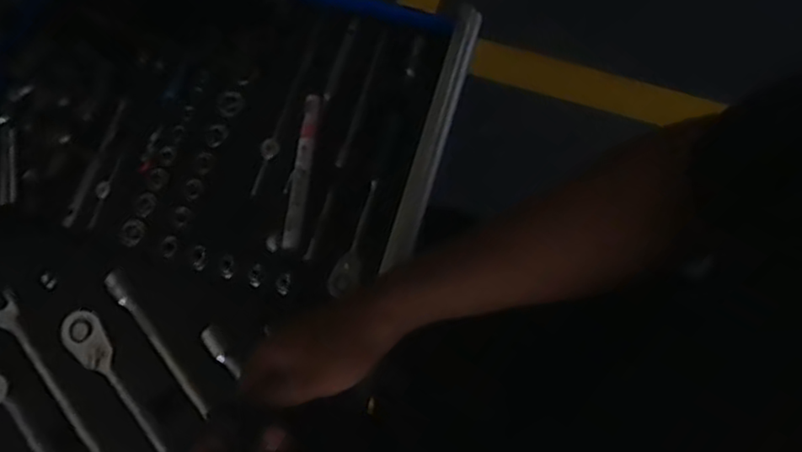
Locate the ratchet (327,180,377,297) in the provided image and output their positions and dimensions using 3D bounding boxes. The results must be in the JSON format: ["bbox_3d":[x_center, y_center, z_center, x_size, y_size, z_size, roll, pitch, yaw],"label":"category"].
[{"bbox_3d":[-0.037,0.010,0.578,0.024,0.013,0.107,17,74,4],"label":"ratchet"}]

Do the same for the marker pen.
[{"bbox_3d":[-0.089,-0.049,0.590,0.020,0.020,0.146,7,73,1],"label":"marker pen"}]

